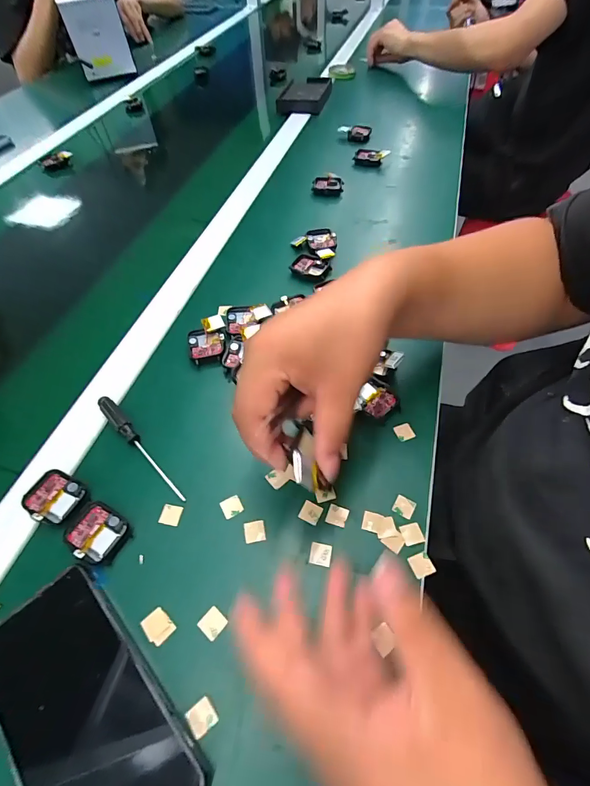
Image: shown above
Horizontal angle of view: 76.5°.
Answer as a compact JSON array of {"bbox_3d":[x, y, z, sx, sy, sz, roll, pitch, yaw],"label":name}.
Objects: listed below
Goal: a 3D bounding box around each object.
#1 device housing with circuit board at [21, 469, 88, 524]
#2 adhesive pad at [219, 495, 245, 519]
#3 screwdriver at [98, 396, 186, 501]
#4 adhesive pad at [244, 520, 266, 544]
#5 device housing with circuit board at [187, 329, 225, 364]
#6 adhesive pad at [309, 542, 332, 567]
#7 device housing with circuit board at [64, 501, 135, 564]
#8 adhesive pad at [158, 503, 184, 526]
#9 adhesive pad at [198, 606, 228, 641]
[{"bbox_3d":[-0.196,0.084,0.304,0.043,0.007,0.038,22,59,16],"label":"device housing with circuit board"},{"bbox_3d":[-0.051,0.092,0.303,0.016,0.004,0.016,-27,59,-16],"label":"adhesive pad"},{"bbox_3d":[-0.138,0.046,0.331,0.013,0.010,0.129,-39,63,-23],"label":"screwdriver"},{"bbox_3d":[-0.032,0.108,0.293,0.016,0.004,0.016,-9,55,-5],"label":"adhesive pad"},{"bbox_3d":[-0.094,-0.051,0.396,0.037,0.008,0.043,-9,55,-5],"label":"device housing with circuit board"},{"bbox_3d":[0.019,0.121,0.281,0.016,0.004,0.016,7,56,6],"label":"adhesive pad"},{"bbox_3d":[-0.152,0.107,0.287,0.047,0.006,0.037,22,59,16],"label":"device housing with circuit board"},{"bbox_3d":[-0.100,0.098,0.301,0.016,0.004,0.016,8,56,7],"label":"adhesive pad"},{"bbox_3d":[-0.057,0.158,0.257,0.016,0.004,0.016,35,63,23],"label":"adhesive pad"}]

